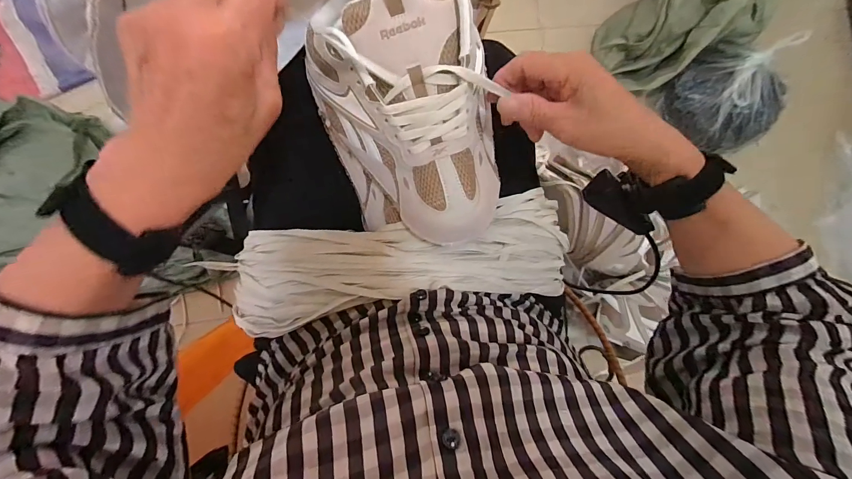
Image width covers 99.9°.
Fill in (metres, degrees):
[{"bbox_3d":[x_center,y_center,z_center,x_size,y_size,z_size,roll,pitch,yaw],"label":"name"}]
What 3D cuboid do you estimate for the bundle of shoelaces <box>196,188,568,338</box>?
[{"bbox_3d":[-0.021,0.028,0.385,0.384,0.057,0.118,-9,89,-6],"label":"bundle of shoelaces"}]

